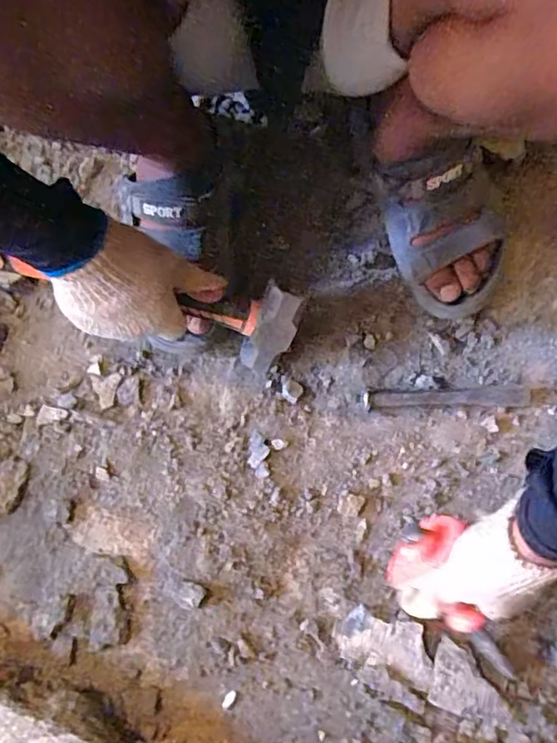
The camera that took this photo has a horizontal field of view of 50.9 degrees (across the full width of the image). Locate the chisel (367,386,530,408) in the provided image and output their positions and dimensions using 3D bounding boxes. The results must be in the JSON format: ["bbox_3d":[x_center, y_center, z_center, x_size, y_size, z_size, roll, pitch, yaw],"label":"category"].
[{"bbox_3d":[0.173,0.026,0.589,0.162,0.021,0.020,-3,76,2],"label":"chisel"}]

